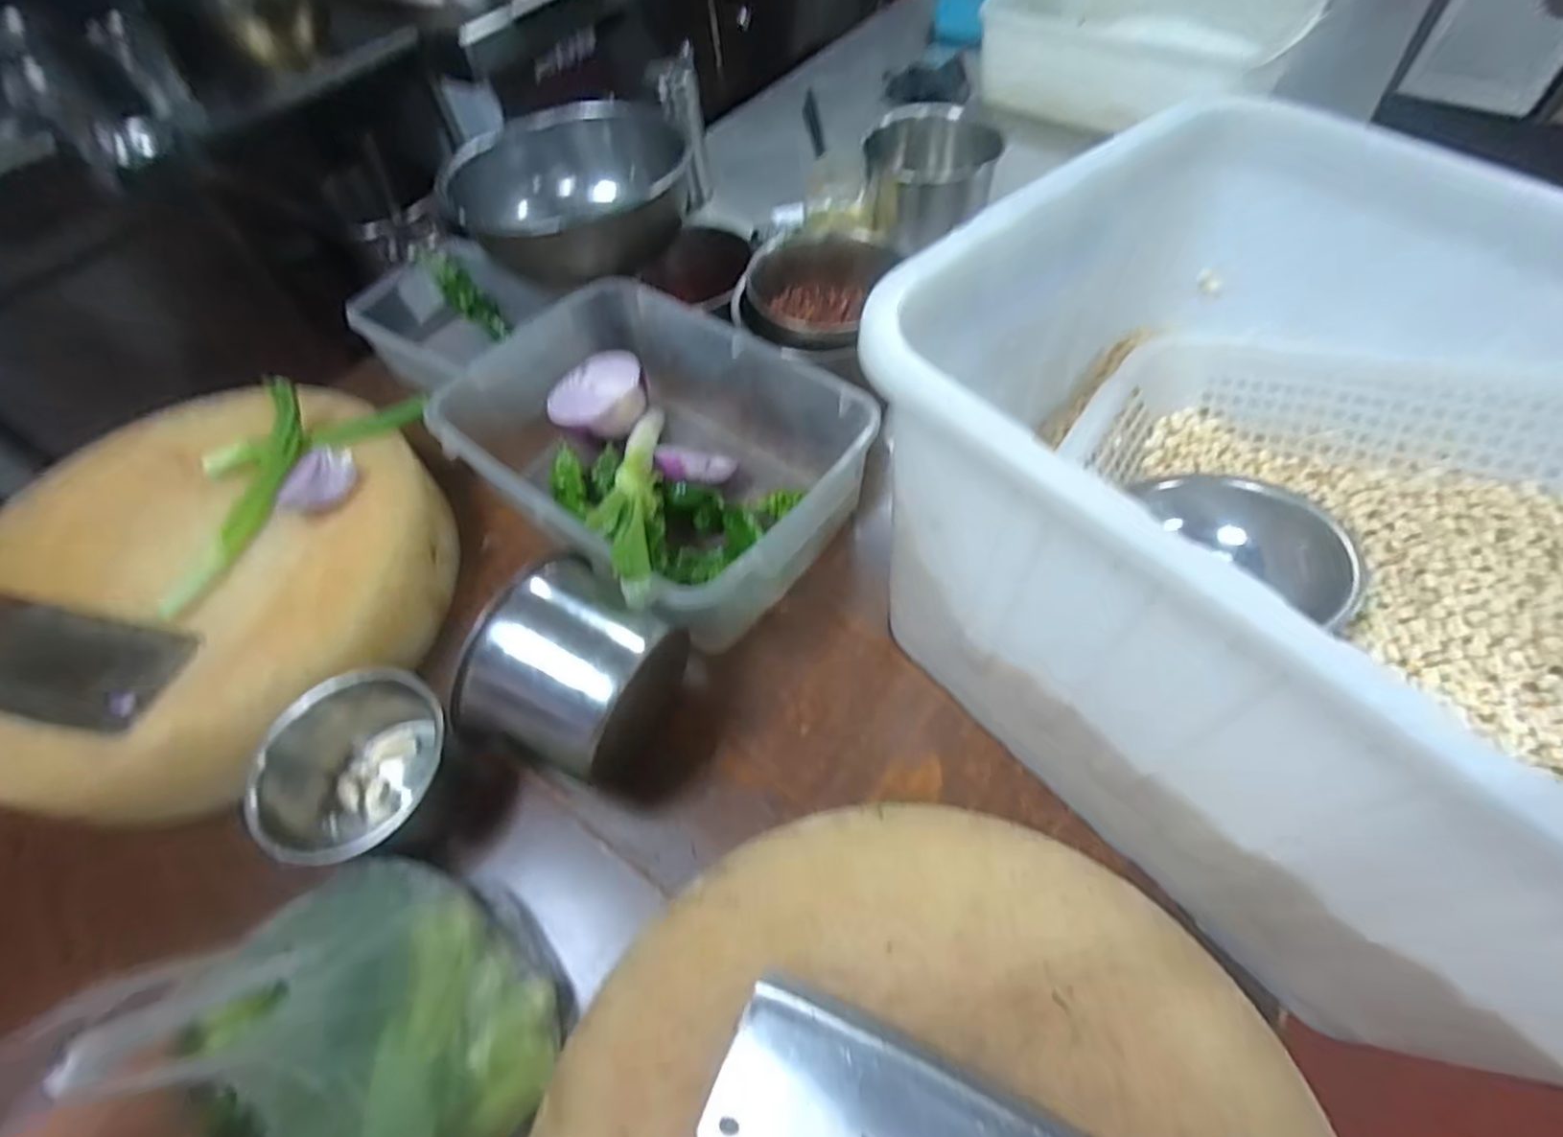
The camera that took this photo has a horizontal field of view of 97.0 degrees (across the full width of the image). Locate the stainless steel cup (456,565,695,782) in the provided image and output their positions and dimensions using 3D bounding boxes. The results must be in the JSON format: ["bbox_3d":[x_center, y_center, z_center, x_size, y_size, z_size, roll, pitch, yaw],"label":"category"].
[{"bbox_3d":[-0.143,0.086,0.512,0.114,0.140,0.129,19,59,16],"label":"stainless steel cup"}]

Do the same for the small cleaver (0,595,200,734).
[{"bbox_3d":[-0.586,0.061,0.528,0.245,0.021,0.083,10,57,10],"label":"small cleaver"}]

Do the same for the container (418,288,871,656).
[{"bbox_3d":[-0.116,-0.108,0.648,0.366,0.127,0.266,35,65,24],"label":"container"}]

